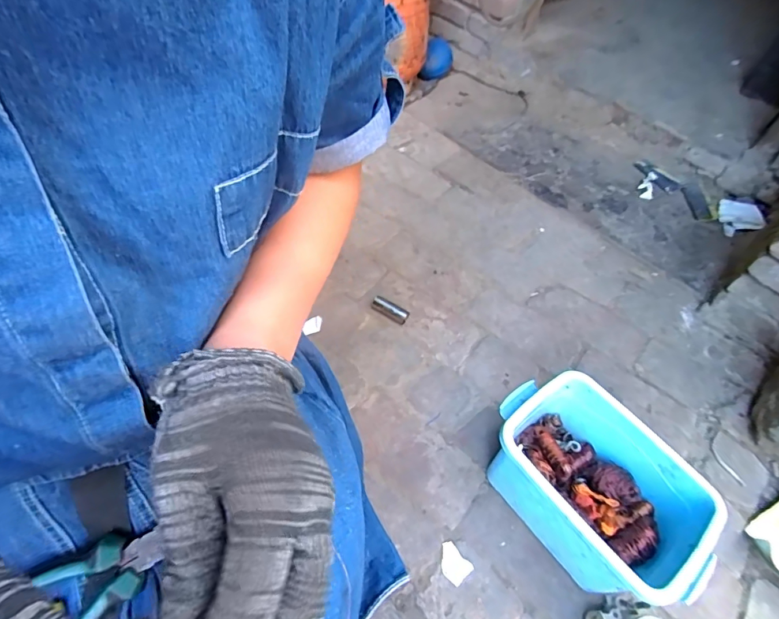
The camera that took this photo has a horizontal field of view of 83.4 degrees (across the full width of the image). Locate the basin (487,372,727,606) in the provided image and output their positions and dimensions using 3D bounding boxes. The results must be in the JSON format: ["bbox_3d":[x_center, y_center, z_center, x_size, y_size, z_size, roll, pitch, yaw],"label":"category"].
[{"bbox_3d":[0.281,0.249,0.631,0.191,0.159,0.302,-30,63,-26],"label":"basin"}]

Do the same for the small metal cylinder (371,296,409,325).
[{"bbox_3d":[0.000,0.000,0.865,0.075,0.028,0.025,28,55,12],"label":"small metal cylinder"}]

